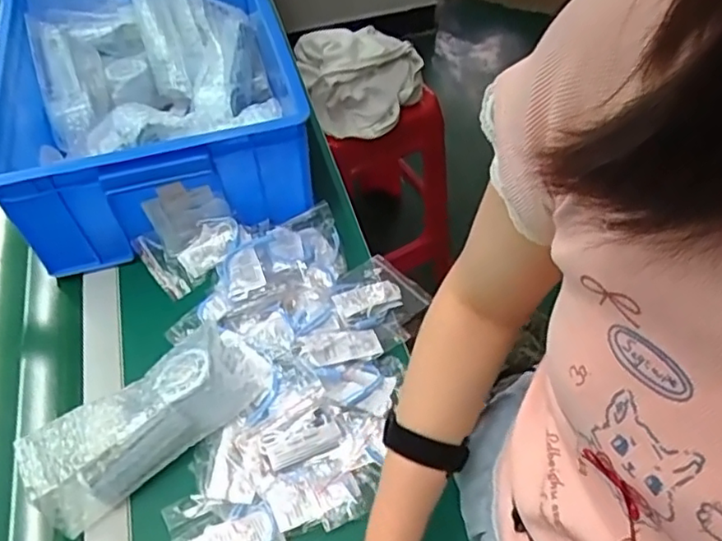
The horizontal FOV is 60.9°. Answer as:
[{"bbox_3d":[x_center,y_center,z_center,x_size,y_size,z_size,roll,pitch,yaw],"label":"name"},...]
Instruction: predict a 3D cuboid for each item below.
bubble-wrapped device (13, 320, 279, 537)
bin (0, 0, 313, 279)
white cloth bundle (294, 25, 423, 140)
[{"bbox_3d":[-0.199,0.138,0.582,0.224,0.069,0.080,-33,58,-21],"label":"bubble-wrapped device"},{"bbox_3d":[-0.273,-0.246,0.807,0.350,0.148,0.437,-13,52,-8],"label":"bin"},{"bbox_3d":[0.005,-0.380,1.200,0.224,0.121,0.204,-17,53,-11],"label":"white cloth bundle"}]

